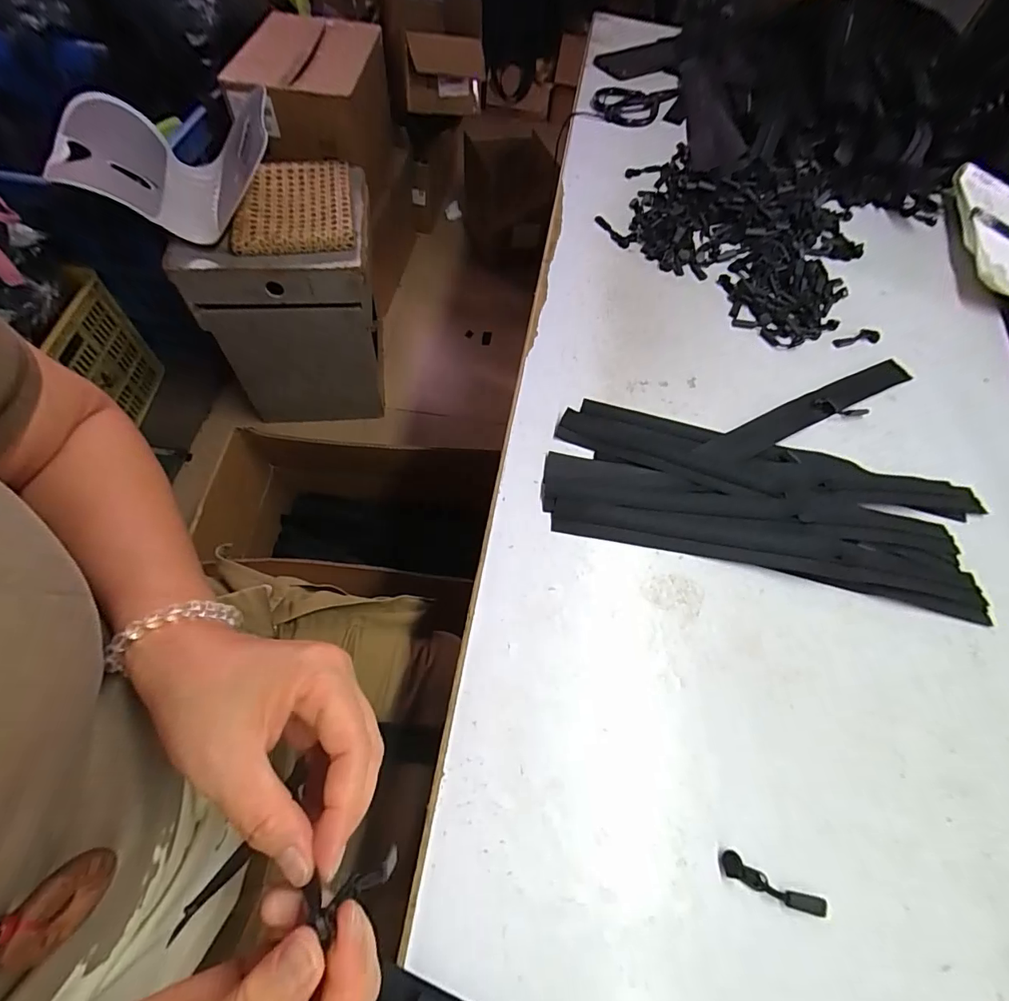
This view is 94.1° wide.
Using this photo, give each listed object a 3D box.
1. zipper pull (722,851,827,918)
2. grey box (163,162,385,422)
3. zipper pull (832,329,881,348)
[{"bbox_3d":[0.159,0.227,0.276,0.061,0.004,0.014,21,62,7],"label":"zipper pull"},{"bbox_3d":[-0.511,-0.497,1.189,0.381,0.471,0.349,-5,62,-9],"label":"grey box"},{"bbox_3d":[0.392,-0.182,0.524,0.056,0.006,0.017,-9,62,-9],"label":"zipper pull"}]

